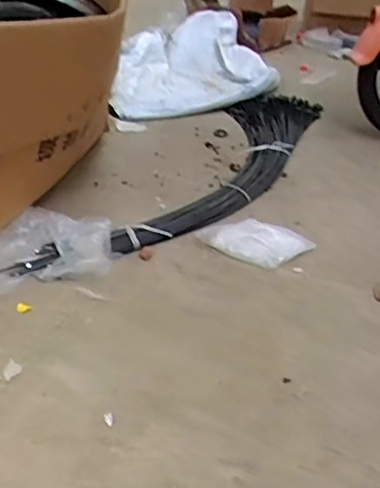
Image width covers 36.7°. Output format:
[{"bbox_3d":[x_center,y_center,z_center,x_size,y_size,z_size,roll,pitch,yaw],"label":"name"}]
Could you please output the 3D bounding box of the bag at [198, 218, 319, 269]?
[{"bbox_3d":[0.147,-0.002,1.268,0.259,0.059,0.107,6,33,3],"label":"bag"}]

